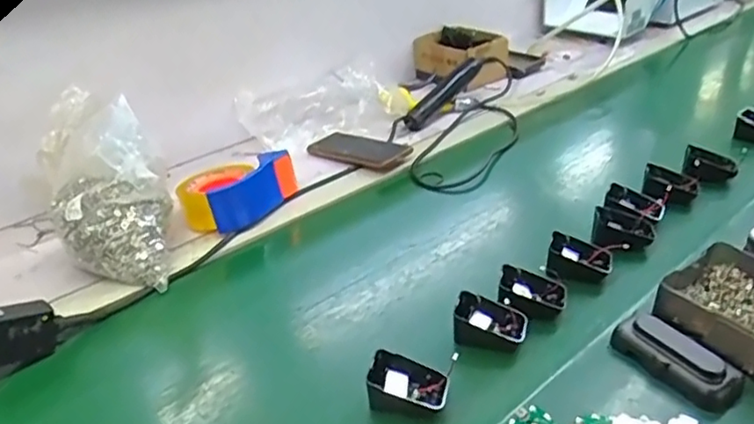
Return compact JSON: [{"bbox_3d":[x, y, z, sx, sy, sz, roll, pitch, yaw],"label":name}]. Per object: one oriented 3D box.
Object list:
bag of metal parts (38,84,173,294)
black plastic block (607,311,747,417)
[{"bbox_3d":[-0.301,-0.015,0.703,0.123,0.187,0.135,-21,35,-25],"label":"bag of metal parts"},{"bbox_3d":[0.262,0.127,0.544,0.043,0.027,0.102,-28,38,-34],"label":"black plastic block"}]

